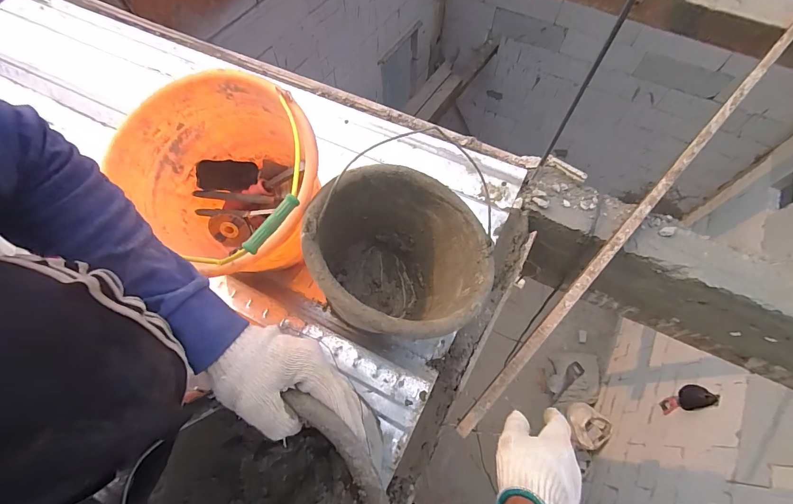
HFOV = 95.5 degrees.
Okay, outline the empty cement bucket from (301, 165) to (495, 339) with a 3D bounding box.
[{"bbox_3d":[-0.025,0.031,0.572,0.269,0.240,0.269,11,57,-18],"label":"empty cement bucket"}]

